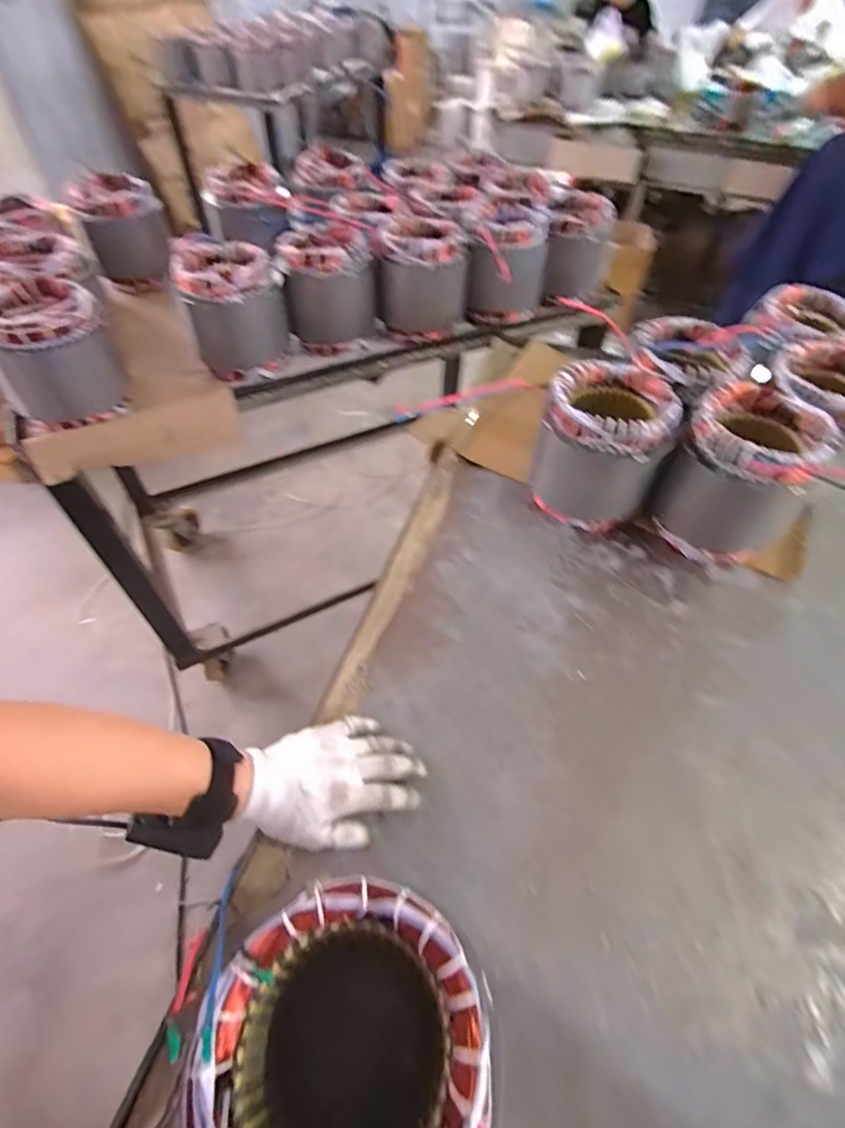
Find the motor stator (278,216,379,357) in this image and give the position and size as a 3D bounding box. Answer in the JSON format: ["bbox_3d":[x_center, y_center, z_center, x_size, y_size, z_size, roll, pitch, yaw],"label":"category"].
[{"bbox_3d":[-0.156,-0.470,0.879,0.147,0.153,0.147,-8,52,-9],"label":"motor stator"}]

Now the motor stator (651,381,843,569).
[{"bbox_3d":[0.371,-0.104,0.624,0.134,0.168,0.133,28,55,19],"label":"motor stator"}]

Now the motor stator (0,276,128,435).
[{"bbox_3d":[-0.520,-0.299,0.721,0.145,0.154,0.158,-29,58,-23],"label":"motor stator"}]

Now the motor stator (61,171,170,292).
[{"bbox_3d":[-0.578,-0.644,0.996,0.144,0.161,0.136,-22,56,-19],"label":"motor stator"}]

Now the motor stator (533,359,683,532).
[{"bbox_3d":[0.225,-0.147,0.656,0.144,0.163,0.134,20,53,13],"label":"motor stator"}]

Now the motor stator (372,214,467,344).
[{"bbox_3d":[0.003,-0.504,0.905,0.152,0.154,0.168,4,51,0],"label":"motor stator"}]

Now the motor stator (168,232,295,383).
[{"bbox_3d":[-0.294,-0.406,0.823,0.146,0.156,0.153,-7,52,-8],"label":"motor stator"}]

